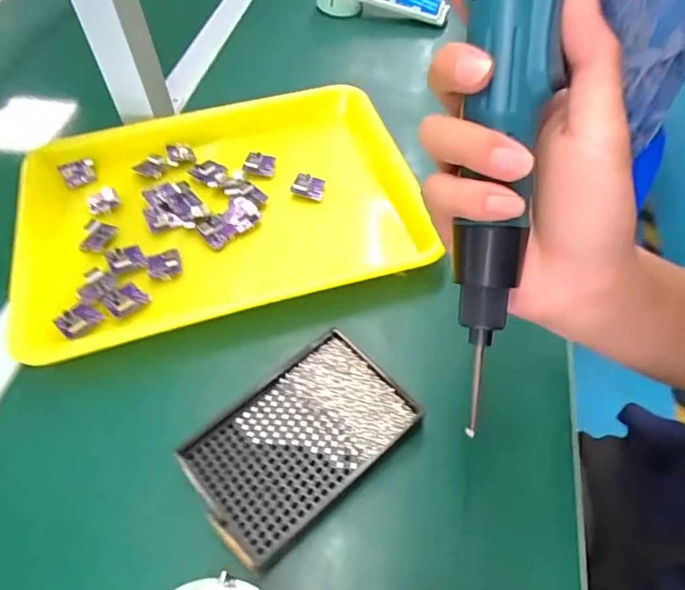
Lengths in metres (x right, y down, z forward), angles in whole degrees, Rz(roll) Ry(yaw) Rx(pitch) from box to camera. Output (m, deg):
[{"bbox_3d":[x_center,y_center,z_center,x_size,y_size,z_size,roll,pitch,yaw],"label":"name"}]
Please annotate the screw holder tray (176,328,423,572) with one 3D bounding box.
[{"bbox_3d":[-0.028,0.092,0.333,0.137,0.021,0.091,-37,62,-21],"label":"screw holder tray"}]

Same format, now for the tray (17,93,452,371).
[{"bbox_3d":[-0.108,-0.079,0.448,0.342,0.034,0.242,-15,56,-8],"label":"tray"}]

